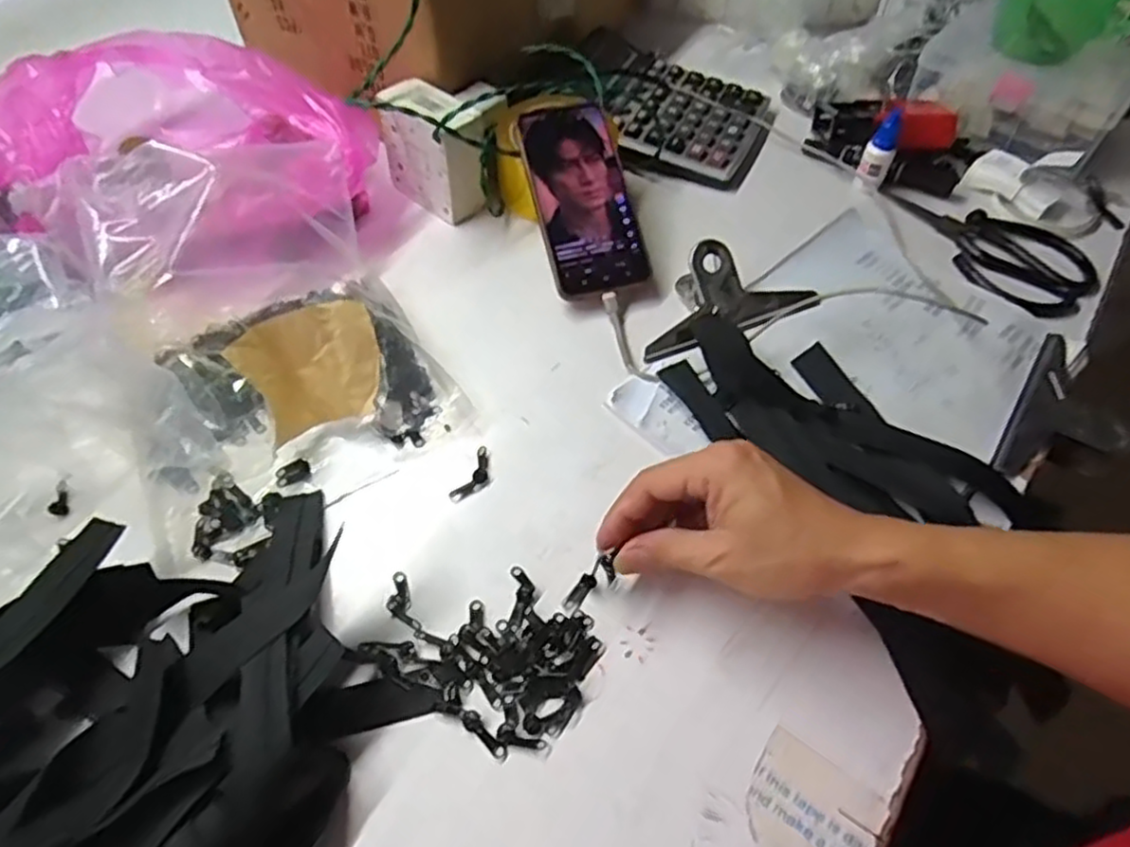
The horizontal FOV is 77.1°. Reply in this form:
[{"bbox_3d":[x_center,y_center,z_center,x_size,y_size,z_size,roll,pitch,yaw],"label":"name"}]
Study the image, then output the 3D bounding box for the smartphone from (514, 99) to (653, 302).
[{"bbox_3d":[0.012,-0.180,0.561,0.078,0.013,0.162,-13,79,-9],"label":"smartphone"}]

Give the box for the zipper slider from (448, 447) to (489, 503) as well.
[{"bbox_3d":[-0.058,0.034,0.462,0.015,0.004,0.042,22,58,15],"label":"zipper slider"}]

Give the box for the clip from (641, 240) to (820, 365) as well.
[{"bbox_3d":[0.114,-0.100,0.531,0.141,0.039,0.069,-22,56,-16],"label":"clip"}]

